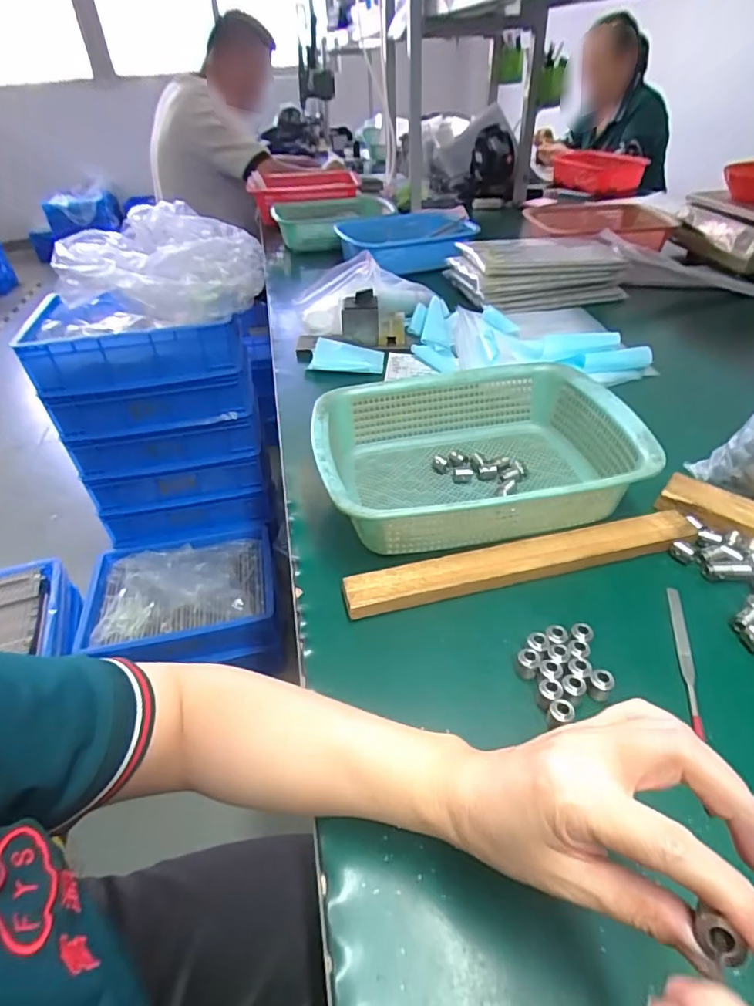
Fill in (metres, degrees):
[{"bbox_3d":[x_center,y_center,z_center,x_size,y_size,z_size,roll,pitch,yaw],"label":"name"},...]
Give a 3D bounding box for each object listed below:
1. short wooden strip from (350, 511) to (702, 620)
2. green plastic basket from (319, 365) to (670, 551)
[{"bbox_3d":[0.124,0.048,0.446,0.305,0.019,0.033,-12,40,-8],"label":"short wooden strip"},{"bbox_3d":[0.092,-0.046,0.516,0.288,0.078,0.217,-8,40,-3],"label":"green plastic basket"}]

